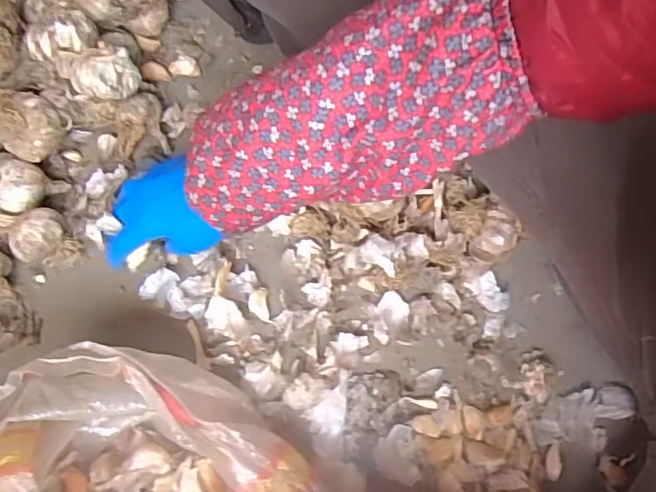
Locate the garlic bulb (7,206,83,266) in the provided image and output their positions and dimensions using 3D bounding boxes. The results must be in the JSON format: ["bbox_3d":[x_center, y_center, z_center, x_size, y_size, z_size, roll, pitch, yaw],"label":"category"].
[{"bbox_3d":[-0.245,-0.007,0.514,0.046,0.040,0.040,-12,73,0],"label":"garlic bulb"}]

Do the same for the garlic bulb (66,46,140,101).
[{"bbox_3d":[-0.198,-0.150,0.527,0.056,0.037,0.039,-14,73,-1],"label":"garlic bulb"}]

